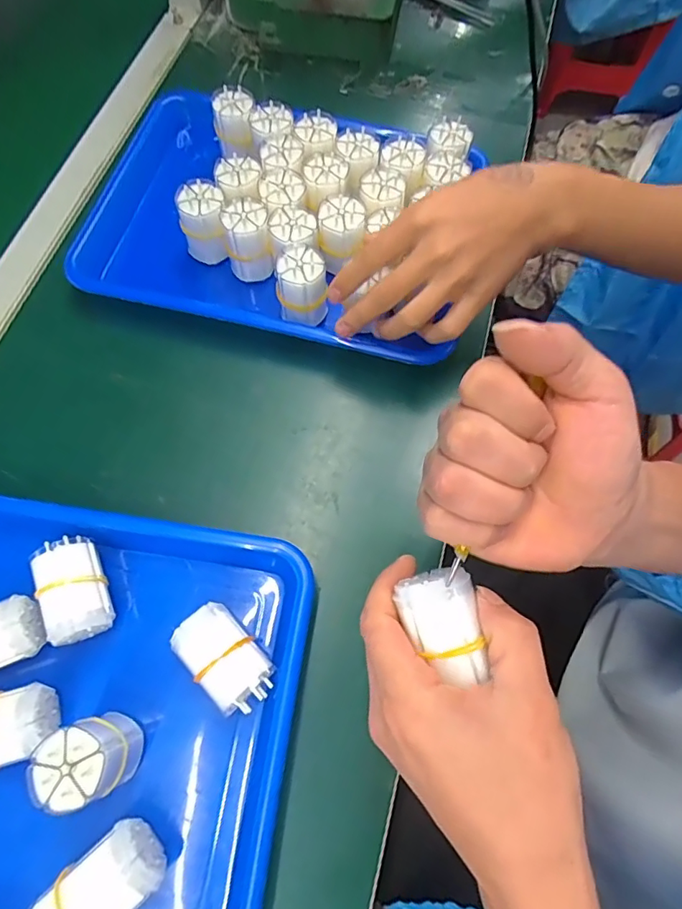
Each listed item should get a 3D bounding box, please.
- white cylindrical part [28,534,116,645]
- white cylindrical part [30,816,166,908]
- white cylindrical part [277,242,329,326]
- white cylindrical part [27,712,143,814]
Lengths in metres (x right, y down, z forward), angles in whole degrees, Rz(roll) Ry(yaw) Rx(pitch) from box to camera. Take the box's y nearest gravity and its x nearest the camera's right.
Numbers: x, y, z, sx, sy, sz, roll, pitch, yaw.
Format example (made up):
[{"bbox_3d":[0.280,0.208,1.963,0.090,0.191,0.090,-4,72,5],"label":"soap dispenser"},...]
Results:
[{"bbox_3d":[-0.172,0.088,0.330,0.038,0.041,0.064,-22,69,-9],"label":"white cylindrical part"},{"bbox_3d":[-0.130,0.234,0.272,0.060,0.044,0.038,-38,73,-15],"label":"white cylindrical part"},{"bbox_3d":[-0.030,-0.134,0.397,0.038,0.042,0.041,-1,67,-1],"label":"white cylindrical part"},{"bbox_3d":[-0.141,0.171,0.287,0.038,0.065,0.039,0,67,0],"label":"white cylindrical part"}]

